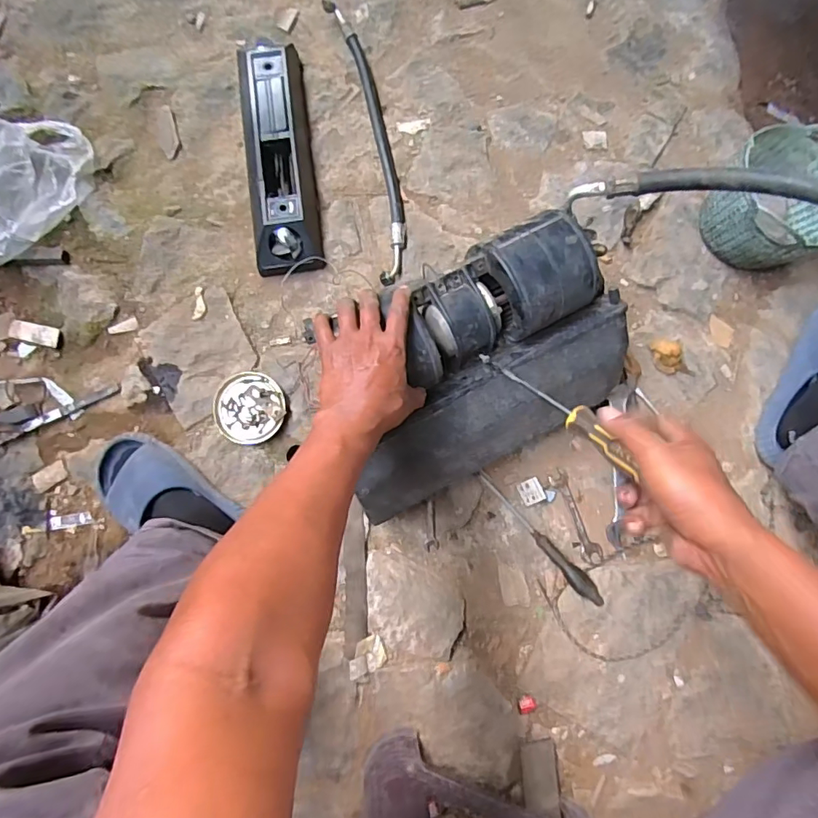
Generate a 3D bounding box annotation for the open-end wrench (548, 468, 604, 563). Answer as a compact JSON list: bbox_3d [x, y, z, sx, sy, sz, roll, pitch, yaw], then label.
[{"bbox_3d":[0.252,0.162,0.774,0.031,0.006,0.140,-21,82,-4],"label":"open-end wrench"}]

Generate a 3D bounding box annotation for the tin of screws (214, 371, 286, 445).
[{"bbox_3d":[-0.238,-0.002,0.766,0.101,0.021,0.105,0,81,-1],"label":"tin of screws"}]

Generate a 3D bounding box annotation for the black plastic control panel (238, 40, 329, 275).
[{"bbox_3d":[-0.210,-0.405,0.816,0.106,0.062,0.383,-7,81,-2],"label":"black plastic control panel"}]

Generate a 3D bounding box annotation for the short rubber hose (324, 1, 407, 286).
[{"bbox_3d":[-0.062,-0.446,0.843,0.059,0.024,0.496,-11,82,-2],"label":"short rubber hose"}]

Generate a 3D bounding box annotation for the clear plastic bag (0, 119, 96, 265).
[{"bbox_3d":[-0.618,-0.320,0.770,0.144,0.118,0.327,27,82,4],"label":"clear plastic bag"}]

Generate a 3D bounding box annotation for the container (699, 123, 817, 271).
[{"bbox_3d":[0.565,-0.308,0.779,0.173,0.136,0.184,0,81,-1],"label":"container"}]

